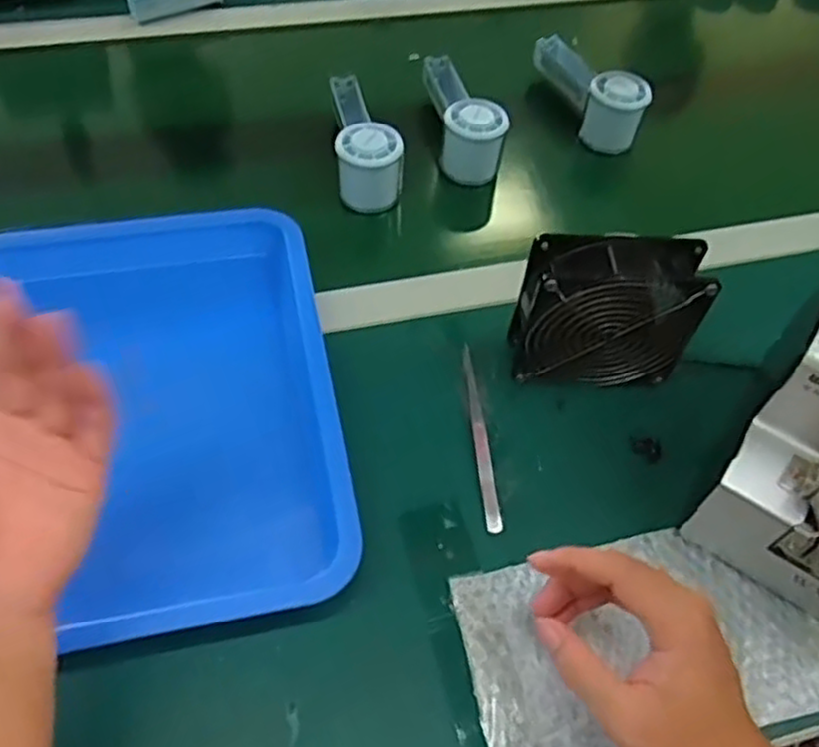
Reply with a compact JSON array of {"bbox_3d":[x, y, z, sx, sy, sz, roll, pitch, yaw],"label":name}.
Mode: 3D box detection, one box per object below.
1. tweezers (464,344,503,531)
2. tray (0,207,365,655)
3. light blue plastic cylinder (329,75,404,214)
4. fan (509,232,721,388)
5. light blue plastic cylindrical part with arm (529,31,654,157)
[{"bbox_3d":[0.049,0.042,0.528,0.011,0.005,0.146,-3,54,-6],"label":"tweezers"},{"bbox_3d":[-0.186,0.013,0.511,0.258,0.044,0.339,-10,55,-11],"label":"tray"},{"bbox_3d":[-0.044,-0.221,0.683,0.053,0.059,0.152,-6,55,-8],"label":"light blue plastic cylinder"},{"bbox_3d":[0.136,-0.040,0.523,0.114,0.112,0.048,0,54,-4],"label":"fan"},{"bbox_3d":[0.185,-0.299,0.764,0.049,0.070,0.173,-8,55,-10],"label":"light blue plastic cylindrical part with arm"}]

